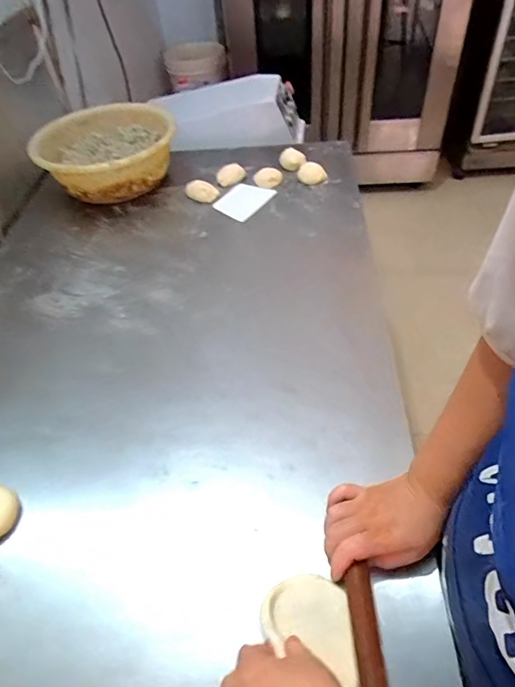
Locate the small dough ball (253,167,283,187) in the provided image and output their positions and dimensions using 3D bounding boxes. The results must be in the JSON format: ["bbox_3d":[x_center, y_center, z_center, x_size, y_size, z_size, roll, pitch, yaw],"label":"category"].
[{"bbox_3d":[0.025,-0.387,1.081,0.066,0.022,0.062,-3,49,3],"label":"small dough ball"}]

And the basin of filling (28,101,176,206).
[{"bbox_3d":[-0.372,-0.482,1.134,0.315,0.131,0.389,-10,49,-2],"label":"basin of filling"}]

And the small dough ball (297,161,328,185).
[{"bbox_3d":[0.126,-0.398,1.073,0.057,0.028,0.063,-21,50,-12],"label":"small dough ball"}]

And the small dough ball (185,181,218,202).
[{"bbox_3d":[-0.132,-0.354,1.071,0.052,0.025,0.093,-35,54,-23],"label":"small dough ball"}]

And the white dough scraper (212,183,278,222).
[{"bbox_3d":[-0.033,-0.323,1.041,0.104,0.007,0.122,27,59,23],"label":"white dough scraper"}]

